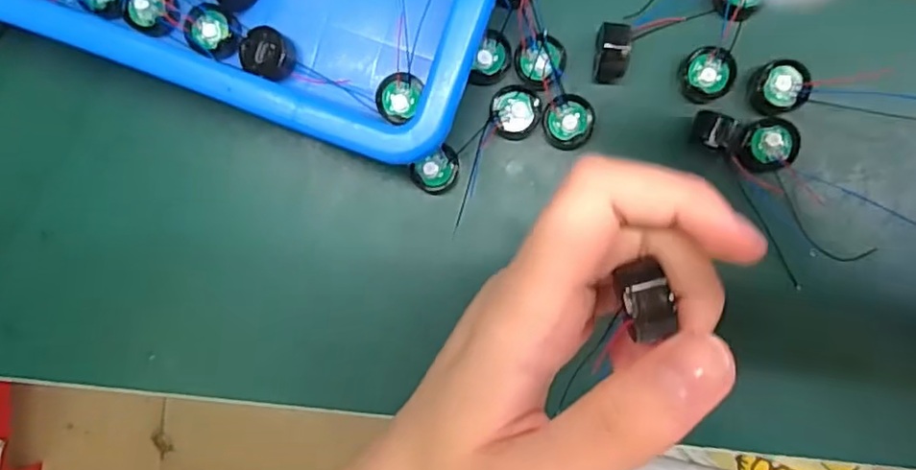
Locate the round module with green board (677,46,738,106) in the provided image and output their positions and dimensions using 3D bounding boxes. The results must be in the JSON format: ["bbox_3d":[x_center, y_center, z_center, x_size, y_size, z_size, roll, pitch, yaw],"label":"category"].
[{"bbox_3d":[0.101,-0.064,0.256,0.019,0.011,0.021,3,92,4],"label":"round module with green board"}]

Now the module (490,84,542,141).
[{"bbox_3d":[0.024,-0.051,0.263,0.021,0.011,0.021,0,92,4],"label":"module"}]

